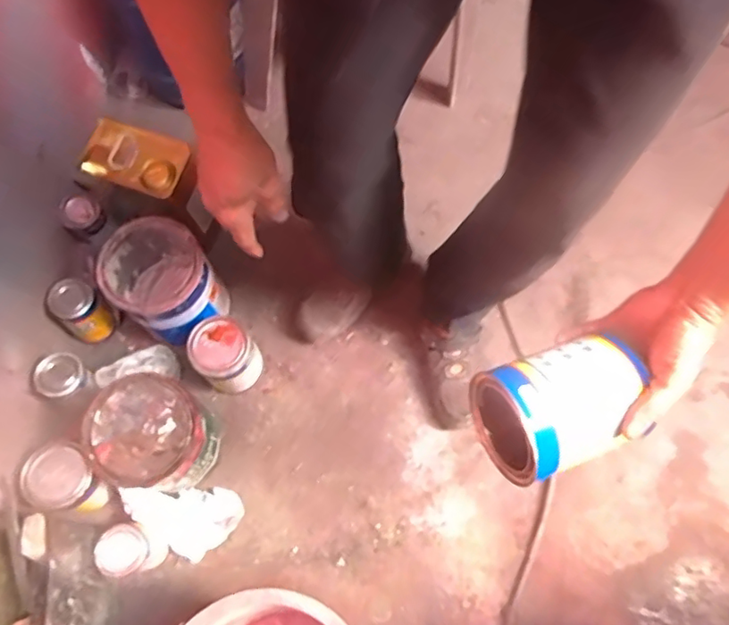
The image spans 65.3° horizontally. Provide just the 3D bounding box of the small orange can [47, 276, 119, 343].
[{"bbox_3d":[-0.508,-0.001,1.027,0.073,0.115,0.077,0,66,0],"label":"small orange can"}]

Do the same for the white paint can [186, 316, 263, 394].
[{"bbox_3d":[-0.240,0.086,1.004,0.098,0.152,0.096,0,66,0],"label":"white paint can"}]

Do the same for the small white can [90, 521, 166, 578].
[{"bbox_3d":[-0.360,0.369,0.885,0.065,0.131,0.080,2,66,2],"label":"small white can"}]

